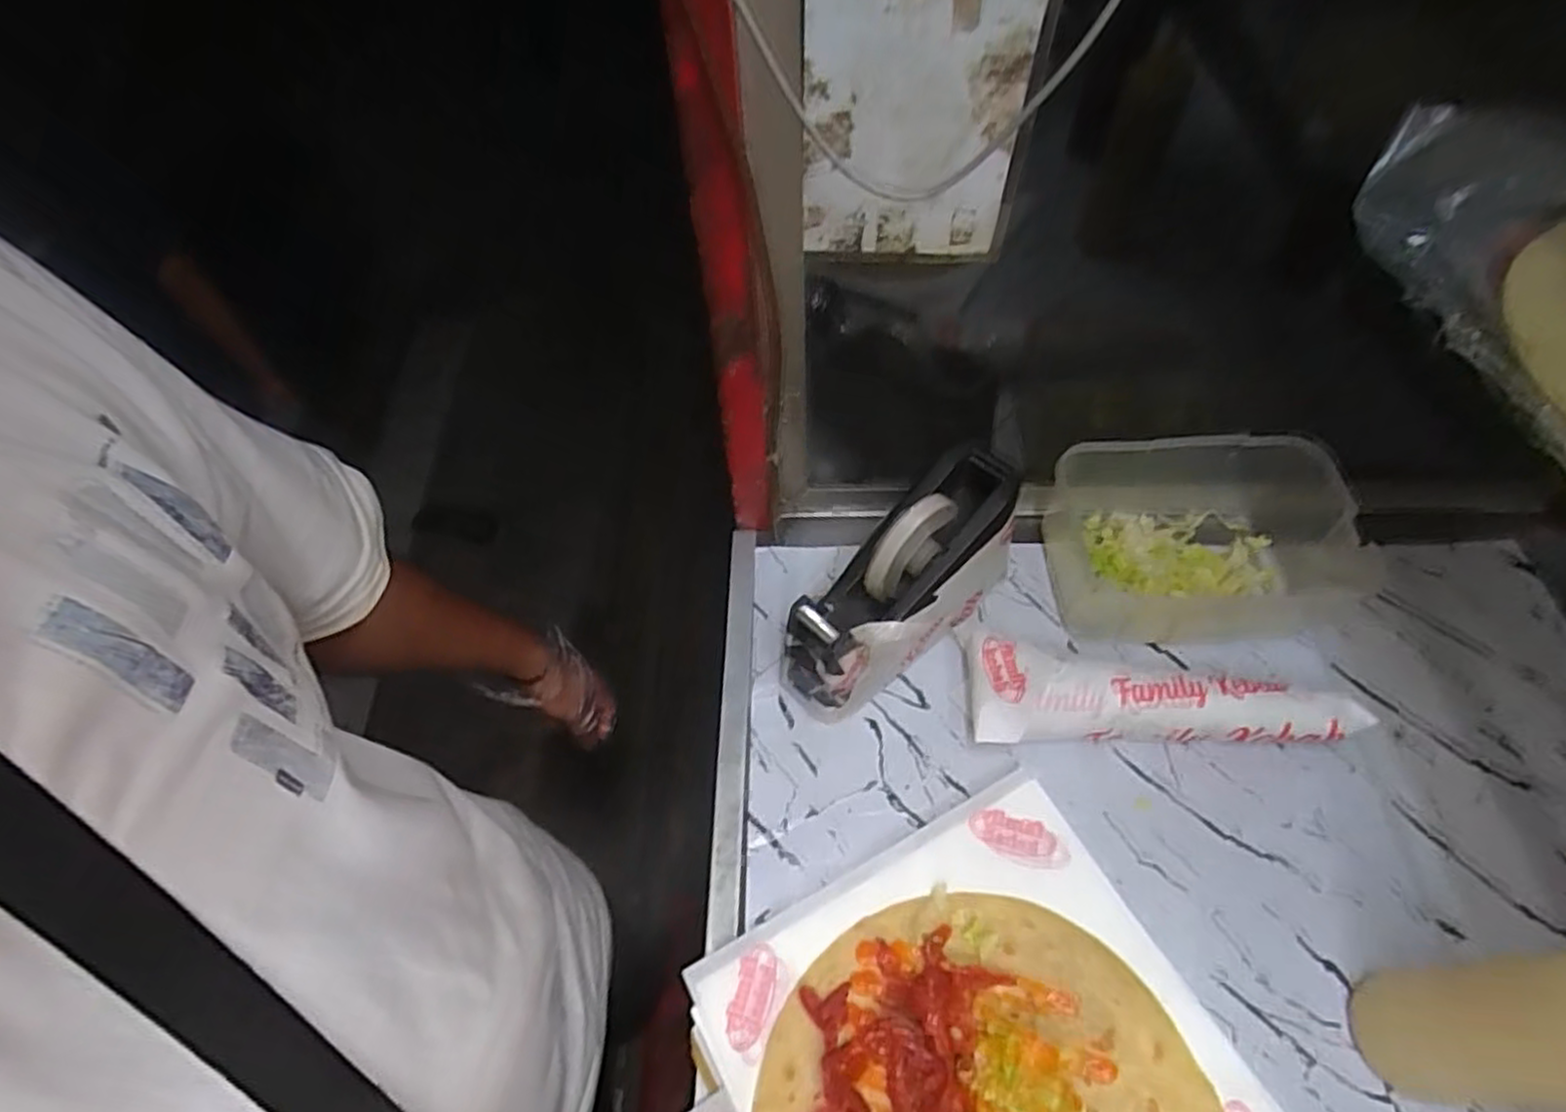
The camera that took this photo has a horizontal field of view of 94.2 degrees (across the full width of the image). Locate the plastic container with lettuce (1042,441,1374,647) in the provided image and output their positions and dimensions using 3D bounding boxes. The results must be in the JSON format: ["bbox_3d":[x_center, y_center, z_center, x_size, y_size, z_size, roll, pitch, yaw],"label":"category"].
[{"bbox_3d":[0.327,-0.010,0.546,0.223,0.079,0.131,1,59,3],"label":"plastic container with lettuce"}]

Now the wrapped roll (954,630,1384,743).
[{"bbox_3d":[0.259,0.094,0.506,0.257,0.040,0.085,2,59,4],"label":"wrapped roll"}]

